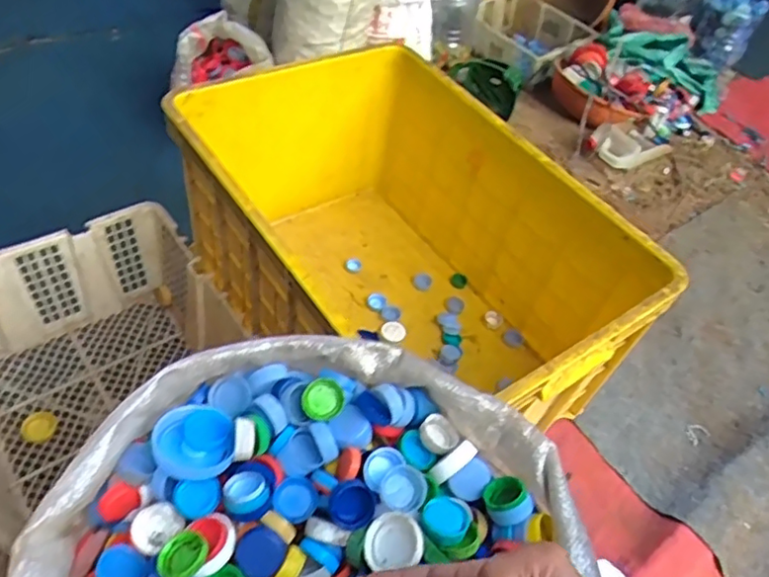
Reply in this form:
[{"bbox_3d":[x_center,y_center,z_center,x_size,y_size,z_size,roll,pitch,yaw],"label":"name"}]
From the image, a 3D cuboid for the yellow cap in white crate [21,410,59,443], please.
[{"bbox_3d":[-0.462,0.185,0.813,0.044,0.006,0.043,3,49,-3],"label":"yellow cap in white crate"}]

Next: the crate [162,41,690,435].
[{"bbox_3d":[0.005,-0.053,0.907,0.419,0.325,0.668,-27,57,-26],"label":"crate"}]

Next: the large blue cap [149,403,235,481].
[{"bbox_3d":[-0.140,0.115,0.440,0.054,0.026,0.054,18,48,-20],"label":"large blue cap"}]

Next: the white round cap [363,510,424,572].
[{"bbox_3d":[0.008,0.170,0.412,0.038,0.014,0.038,-7,67,18],"label":"white round cap"}]

